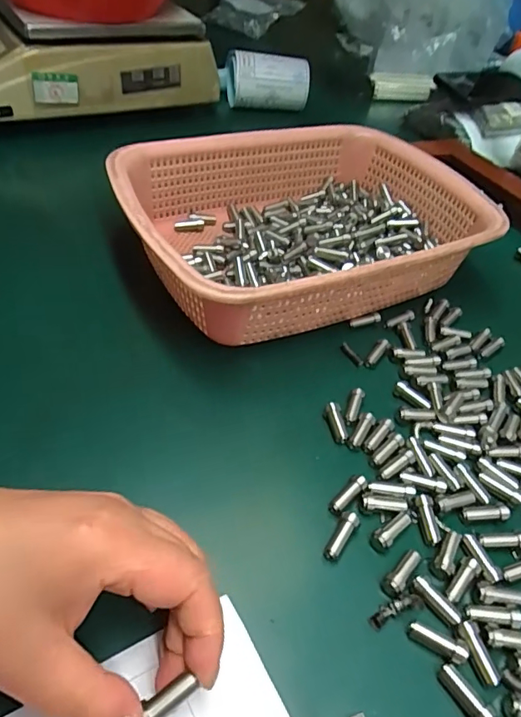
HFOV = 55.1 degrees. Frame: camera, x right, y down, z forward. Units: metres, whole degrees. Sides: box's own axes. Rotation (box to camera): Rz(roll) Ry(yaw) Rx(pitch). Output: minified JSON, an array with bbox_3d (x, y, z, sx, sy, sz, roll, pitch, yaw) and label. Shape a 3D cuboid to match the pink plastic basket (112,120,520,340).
[{"bbox_3d":[0.039,-0.118,0.429,0.300,0.073,0.212,-18,51,-23],"label":"pink plastic basket"}]

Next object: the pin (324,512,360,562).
[{"bbox_3d":[0.044,0.097,0.272,0.009,0.010,0.027,27,49,18],"label":"pin"}]

